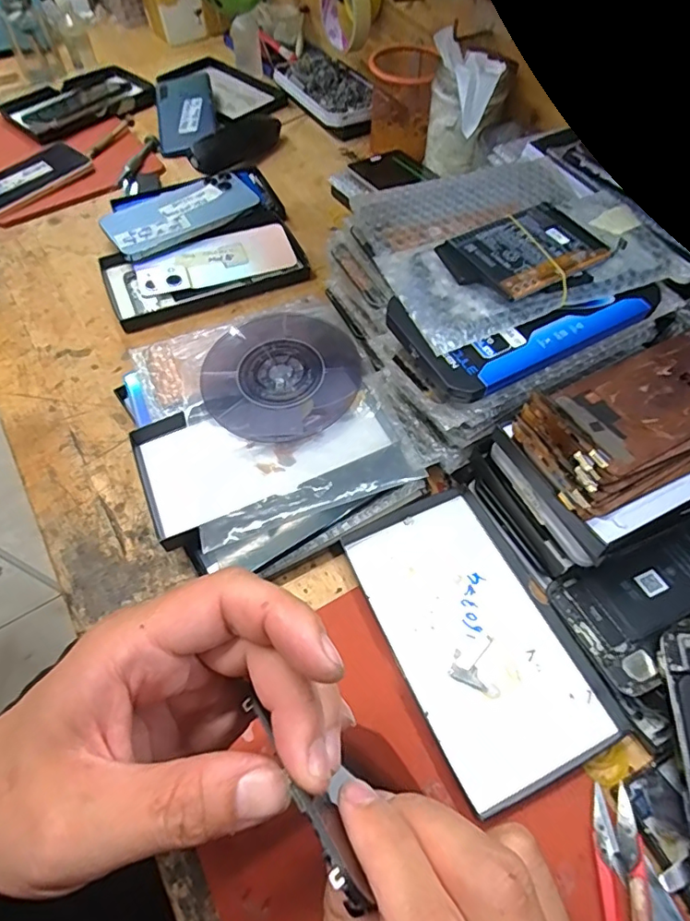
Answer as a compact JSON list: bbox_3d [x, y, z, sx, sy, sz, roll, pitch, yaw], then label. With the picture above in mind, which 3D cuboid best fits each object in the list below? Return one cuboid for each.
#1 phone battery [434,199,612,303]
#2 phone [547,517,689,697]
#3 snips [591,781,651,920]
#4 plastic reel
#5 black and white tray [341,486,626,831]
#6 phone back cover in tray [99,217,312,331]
[{"bbox_3d":[0.111,-0.127,0.322,0.091,0.012,0.064,-23,60,-13],"label":"phone battery"},{"bbox_3d":[0.212,0.077,0.324,0.153,0.007,0.071,-25,56,-7],"label":"phone"},{"bbox_3d":[0.140,0.222,0.261,0.022,0.016,0.101,6,58,4],"label":"snips"},{"bbox_3d":[-0.049,-0.070,0.414,0.121,0.010,0.121,0,58,0],"label":"plastic reel"},{"bbox_3d":[0.080,0.107,0.337,0.103,0.011,0.180,-22,60,-13],"label":"black and white tray"},{"bbox_3d":[-0.139,-0.192,0.533,0.190,0.024,0.103,-21,60,-13],"label":"phone back cover in tray"}]

